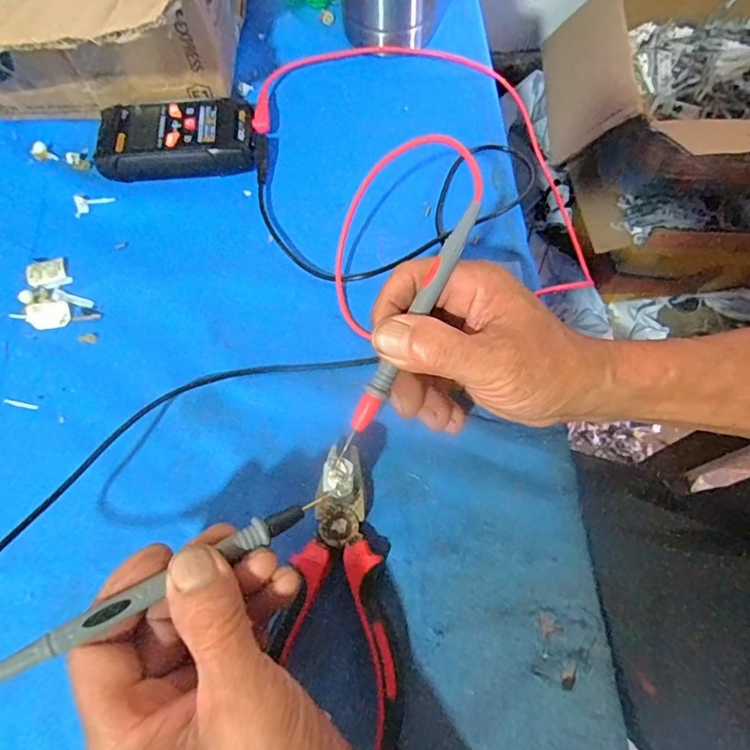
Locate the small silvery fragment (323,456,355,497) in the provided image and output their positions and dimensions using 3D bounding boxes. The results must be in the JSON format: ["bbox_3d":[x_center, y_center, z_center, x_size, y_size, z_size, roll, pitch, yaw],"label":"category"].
[{"bbox_3d":[-0.019,0.052,0.265,0.015,0.004,0.019,5,68,3],"label":"small silvery fragment"}]

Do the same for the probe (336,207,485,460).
[{"bbox_3d":[0.018,-0.025,0.265,0.010,0.007,0.140,28,89,11],"label":"probe"}]

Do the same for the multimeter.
[{"bbox_3d":[-0.150,-0.180,0.396,0.116,0.025,0.055,-5,69,-1],"label":"multimeter"}]

